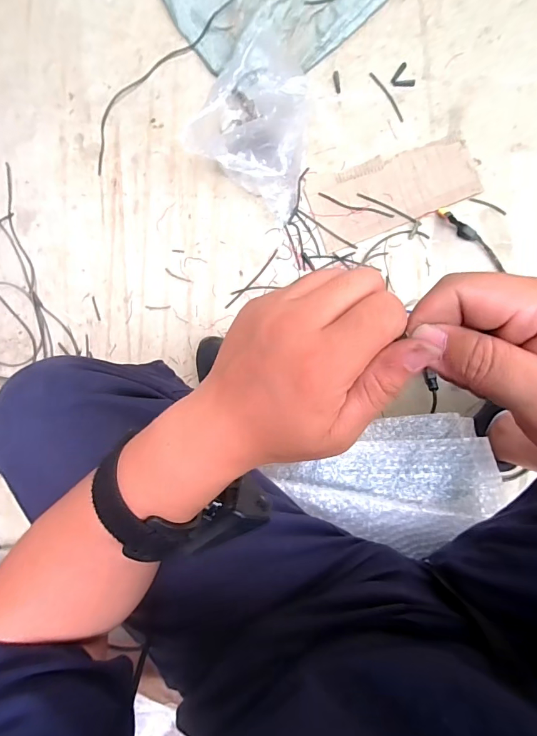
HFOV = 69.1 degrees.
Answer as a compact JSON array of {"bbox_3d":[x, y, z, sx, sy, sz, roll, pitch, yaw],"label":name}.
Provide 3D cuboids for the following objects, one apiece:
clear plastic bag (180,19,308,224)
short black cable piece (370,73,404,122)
[{"bbox_3d":[-0.024,-0.412,0.682,0.175,0.181,0.226,13,91,7],"label":"clear plastic bag"},{"bbox_3d":[0.226,-0.514,0.738,0.012,0.004,0.113,-31,86,6],"label":"short black cable piece"}]

